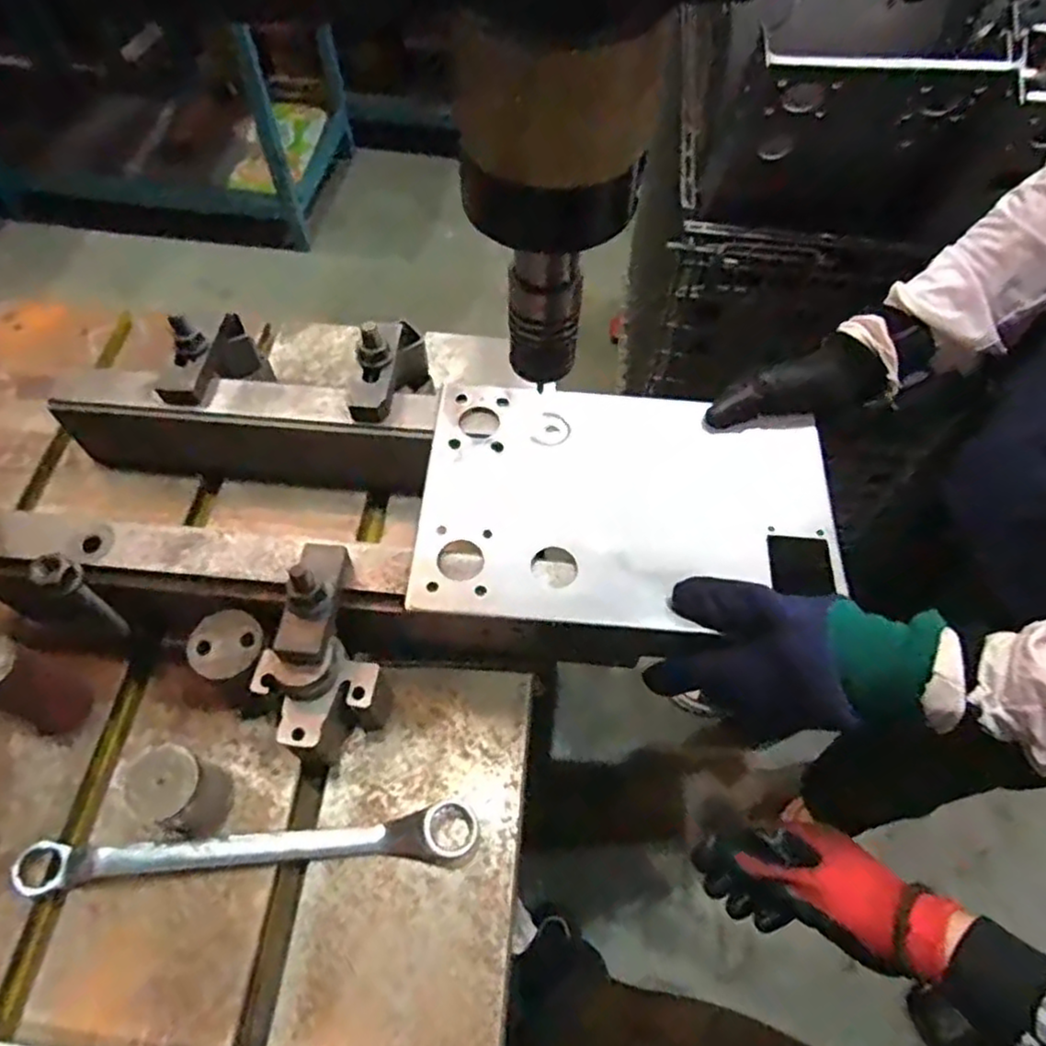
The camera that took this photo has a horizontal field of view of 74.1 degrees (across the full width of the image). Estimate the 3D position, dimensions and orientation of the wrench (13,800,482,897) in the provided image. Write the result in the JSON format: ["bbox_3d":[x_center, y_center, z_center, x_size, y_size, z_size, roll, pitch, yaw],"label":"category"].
[{"bbox_3d":[-0.180,0.215,0.455,0.296,0.026,0.035,-4,58,-4],"label":"wrench"}]

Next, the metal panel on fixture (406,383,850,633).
[{"bbox_3d":[0.079,-0.017,0.516,0.299,0.008,0.197,5,60,1],"label":"metal panel on fixture"}]

